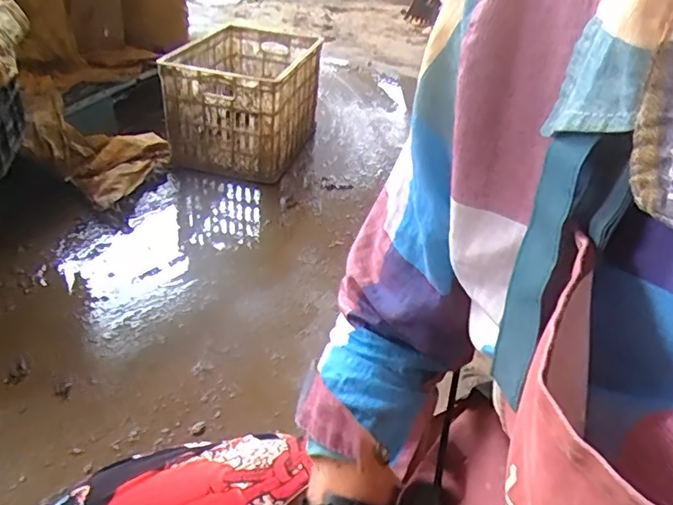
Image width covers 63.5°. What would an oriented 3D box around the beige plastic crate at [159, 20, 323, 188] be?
[{"bbox_3d":[-0.250,-0.417,1.575,0.325,0.344,0.475,11,36,8],"label":"beige plastic crate"}]

